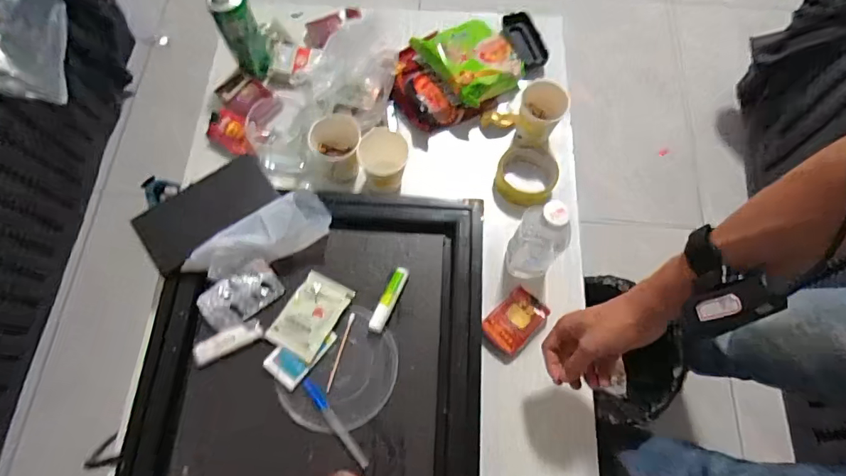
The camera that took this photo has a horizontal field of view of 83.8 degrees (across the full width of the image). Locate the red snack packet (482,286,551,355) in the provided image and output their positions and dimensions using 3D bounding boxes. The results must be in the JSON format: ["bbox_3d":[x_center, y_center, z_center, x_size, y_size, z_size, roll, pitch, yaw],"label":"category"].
[{"bbox_3d":[0.125,0.109,0.630,0.079,0.015,0.055,-41,75,-15],"label":"red snack packet"}]

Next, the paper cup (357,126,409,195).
[{"bbox_3d":[-0.057,-0.111,0.684,0.065,0.077,0.063,0,69,-1],"label":"paper cup"}]

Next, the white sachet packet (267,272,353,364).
[{"bbox_3d":[-0.138,0.093,0.581,0.066,0.008,0.099,30,71,10],"label":"white sachet packet"}]

